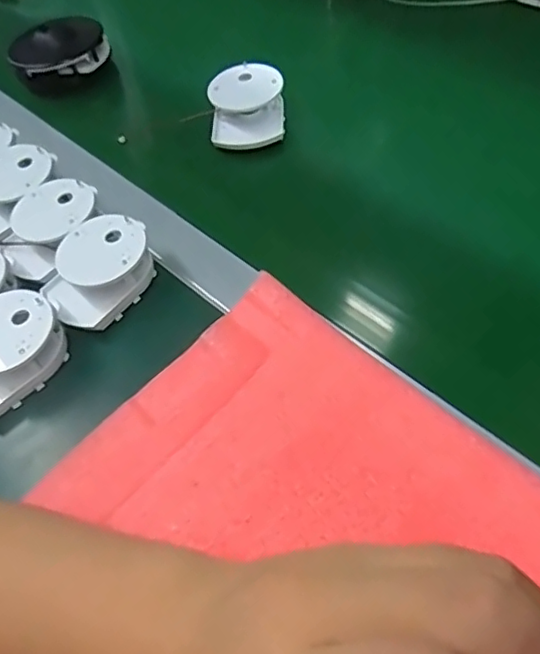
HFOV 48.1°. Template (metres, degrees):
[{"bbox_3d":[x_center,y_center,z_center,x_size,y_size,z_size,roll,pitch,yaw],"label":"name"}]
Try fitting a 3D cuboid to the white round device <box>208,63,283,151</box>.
[{"bbox_3d":[-0.020,-0.187,0.515,0.061,0.037,0.075,-4,53,7],"label":"white round device"}]

